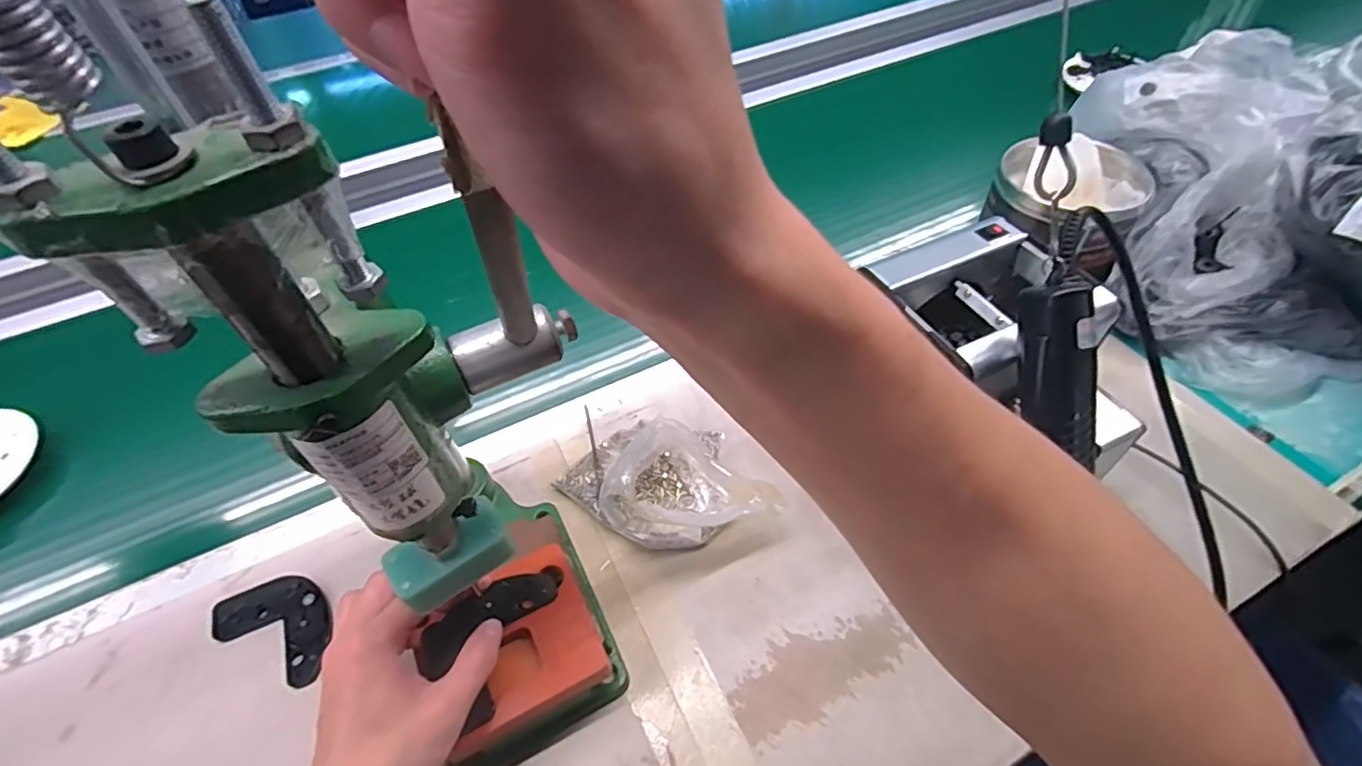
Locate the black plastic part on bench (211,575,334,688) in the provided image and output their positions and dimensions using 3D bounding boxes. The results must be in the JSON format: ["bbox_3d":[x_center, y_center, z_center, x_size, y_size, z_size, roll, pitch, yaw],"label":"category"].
[{"bbox_3d":[-0.287,0.170,0.439,0.098,0.008,0.057,17,53,18],"label":"black plastic part on bench"}]

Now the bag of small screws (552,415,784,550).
[{"bbox_3d":[-0.018,0.074,0.467,0.158,0.057,0.101,7,50,10],"label":"bag of small screws"}]

